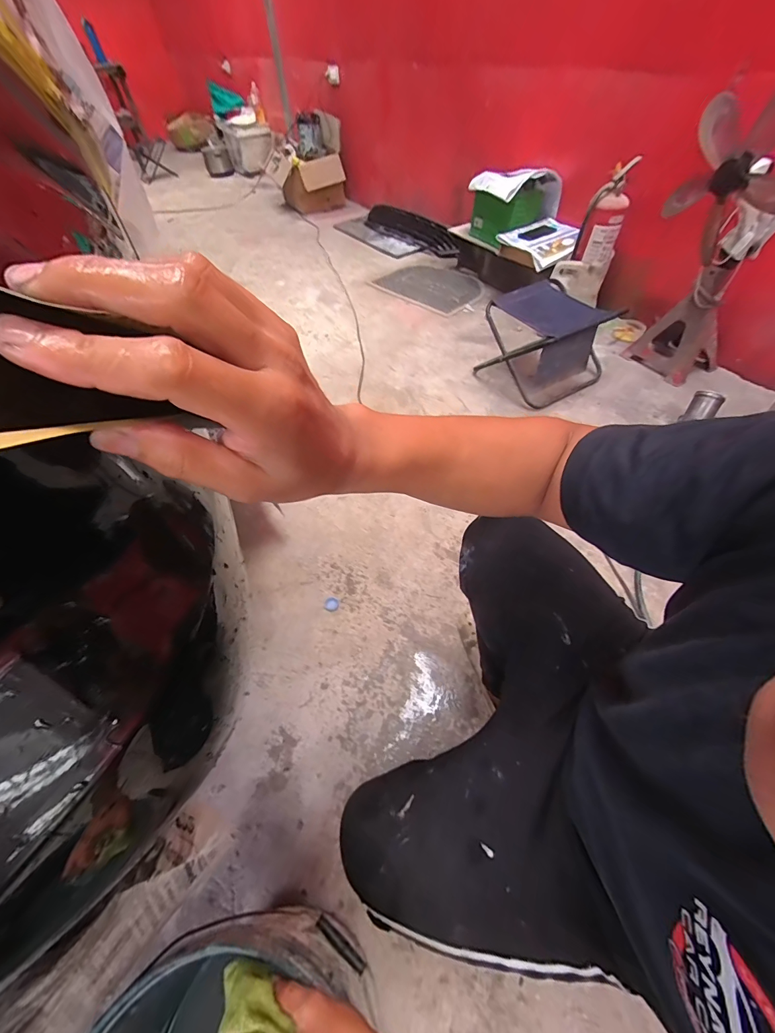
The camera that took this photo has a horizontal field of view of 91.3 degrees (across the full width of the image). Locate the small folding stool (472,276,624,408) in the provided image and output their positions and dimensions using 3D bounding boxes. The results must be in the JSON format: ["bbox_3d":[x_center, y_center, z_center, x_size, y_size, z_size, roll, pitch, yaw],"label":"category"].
[{"bbox_3d":[0.586,-0.639,1.384,0.415,0.272,0.343,-29,58,-19],"label":"small folding stool"}]

